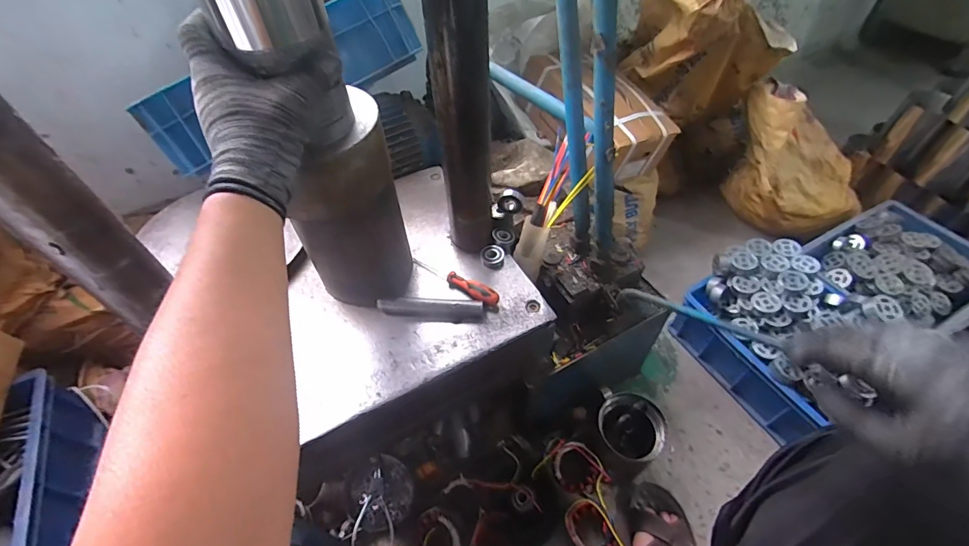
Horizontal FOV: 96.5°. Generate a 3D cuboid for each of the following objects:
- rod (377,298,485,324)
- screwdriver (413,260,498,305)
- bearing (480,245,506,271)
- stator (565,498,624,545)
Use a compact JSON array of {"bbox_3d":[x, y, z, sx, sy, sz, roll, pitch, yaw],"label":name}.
[{"bbox_3d":[-0.071,0.049,0.579,0.140,0.019,0.027,5,51,7],"label":"rod"},{"bbox_3d":[-0.041,0.005,0.614,0.146,0.026,0.026,34,60,26],"label":"screwdriver"},{"bbox_3d":[0.013,-0.023,0.637,0.035,0.019,0.040,-2,51,1],"label":"bearing"},{"bbox_3d":[0.194,0.465,0.787,0.089,0.050,0.093,-1,51,2],"label":"stator"}]

